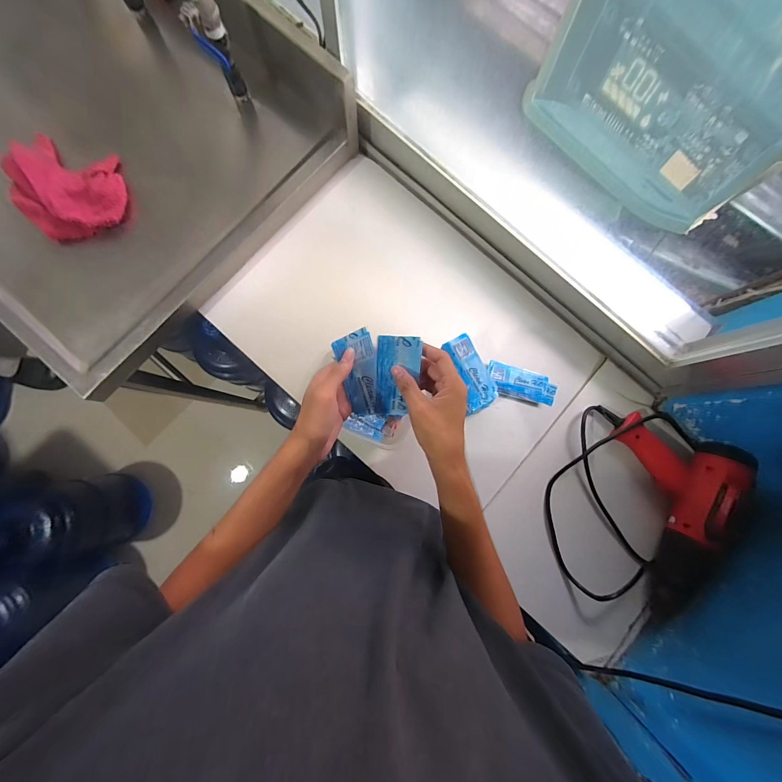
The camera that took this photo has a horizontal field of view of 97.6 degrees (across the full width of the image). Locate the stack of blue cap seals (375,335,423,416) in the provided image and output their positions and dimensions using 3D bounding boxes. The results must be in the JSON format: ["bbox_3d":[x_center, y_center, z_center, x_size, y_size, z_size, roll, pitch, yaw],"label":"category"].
[{"bbox_3d":[0.004,-0.015,0.398,0.049,0.006,0.104,10,120,-3],"label":"stack of blue cap seals"}]

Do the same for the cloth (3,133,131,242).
[{"bbox_3d":[-0.531,-0.330,0.554,0.196,0.040,0.165,11,82,-1],"label":"cloth"}]

